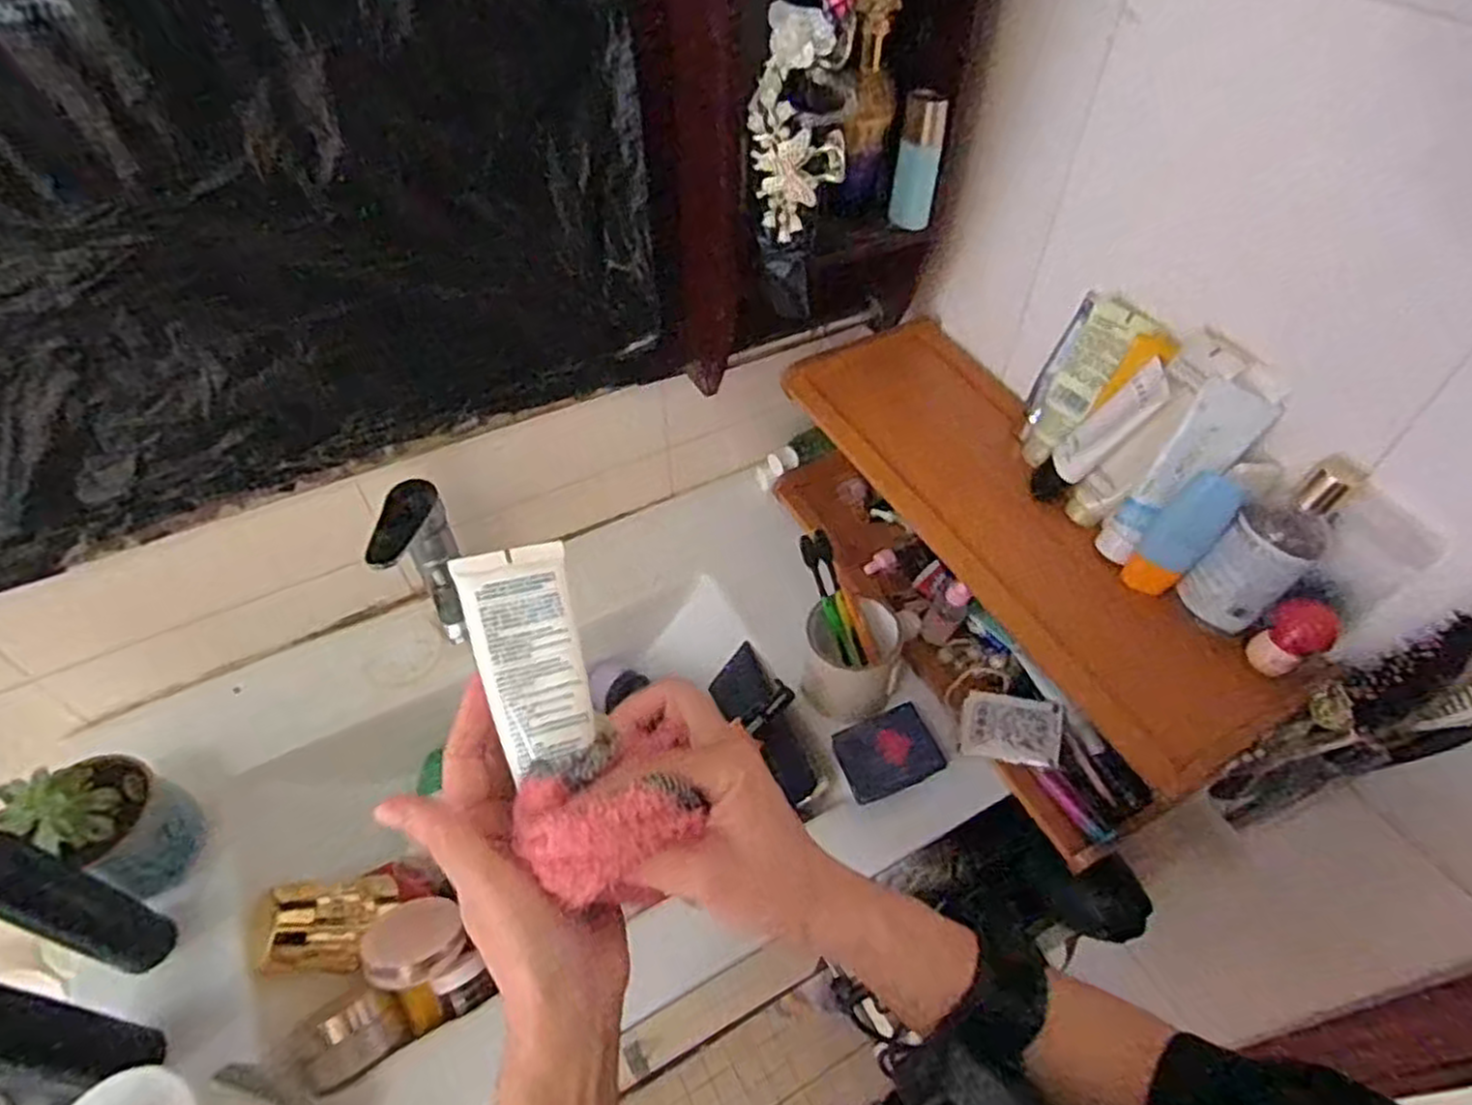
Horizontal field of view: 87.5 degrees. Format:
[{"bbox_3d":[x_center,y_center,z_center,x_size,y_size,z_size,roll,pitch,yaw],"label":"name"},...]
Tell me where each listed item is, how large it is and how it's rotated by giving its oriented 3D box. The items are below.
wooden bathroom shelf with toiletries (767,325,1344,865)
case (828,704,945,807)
[{"bbox_3d":[0.241,0.011,0.719,0.179,0.185,0.487,-22,53,-19],"label":"wooden bathroom shelf with toiletries"},{"bbox_3d":[0.135,0.179,0.685,0.084,0.010,0.066,-28,60,9],"label":"case"}]

